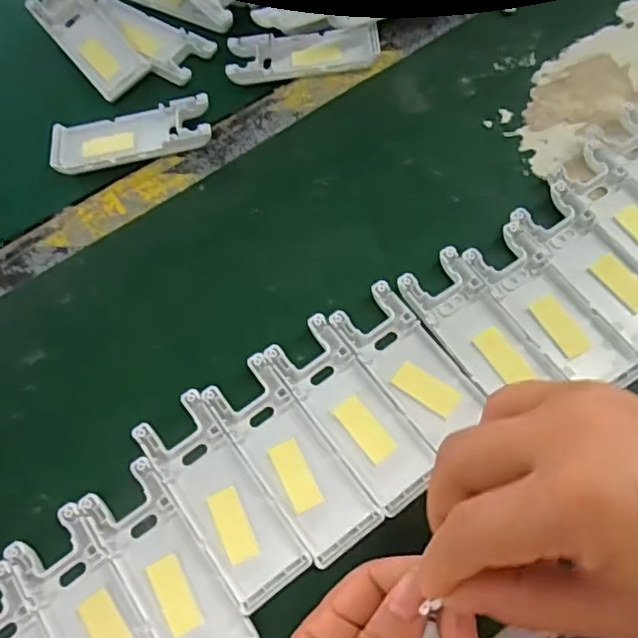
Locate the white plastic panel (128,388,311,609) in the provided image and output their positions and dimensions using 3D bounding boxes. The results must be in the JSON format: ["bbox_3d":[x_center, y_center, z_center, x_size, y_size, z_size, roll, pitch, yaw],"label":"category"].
[{"bbox_3d":[-0.048,0.087,0.291,0.039,0.009,0.103,-35,69,-12],"label":"white plastic panel"}]

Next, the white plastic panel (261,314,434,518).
[{"bbox_3d":[0.017,0.046,0.305,0.038,0.009,0.101,-35,69,-12],"label":"white plastic panel"}]

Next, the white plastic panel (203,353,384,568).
[{"bbox_3d":[-0.014,0.068,0.297,0.038,0.009,0.102,-35,69,-12],"label":"white plastic panel"}]

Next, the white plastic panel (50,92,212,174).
[{"bbox_3d":[-0.123,-0.121,0.389,0.103,0.009,0.041,-13,66,-2],"label":"white plastic panel"}]

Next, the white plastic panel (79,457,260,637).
[{"bbox_3d":[-0.071,0.119,0.278,0.039,0.009,0.103,-35,69,-12],"label":"white plastic panel"}]

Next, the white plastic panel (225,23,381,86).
[{"bbox_3d":[-0.011,-0.186,0.410,0.103,0.009,0.041,-6,66,0],"label":"white plastic panel"}]

